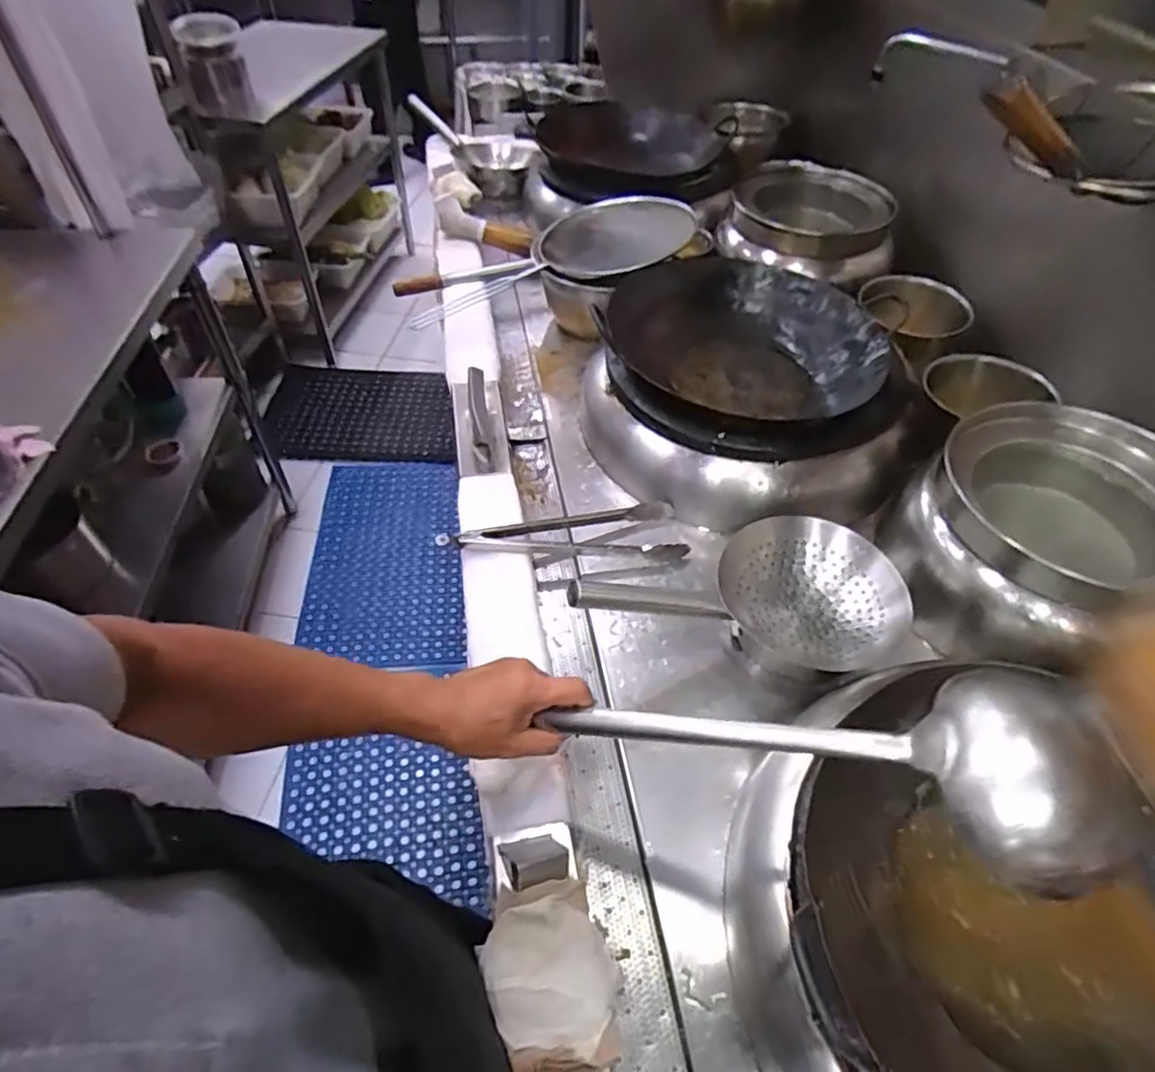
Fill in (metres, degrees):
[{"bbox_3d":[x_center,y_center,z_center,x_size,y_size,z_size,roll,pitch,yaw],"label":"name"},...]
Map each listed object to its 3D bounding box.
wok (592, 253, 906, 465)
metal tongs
[{"bbox_3d":[0.275,-0.288,1.064,0.423,0.111,0.460,2,49,-2],"label":"wok"},{"bbox_3d":[-0.018,0.003,0.929,0.344,0.065,0.092,-5,50,-8],"label":"metal tongs"}]

